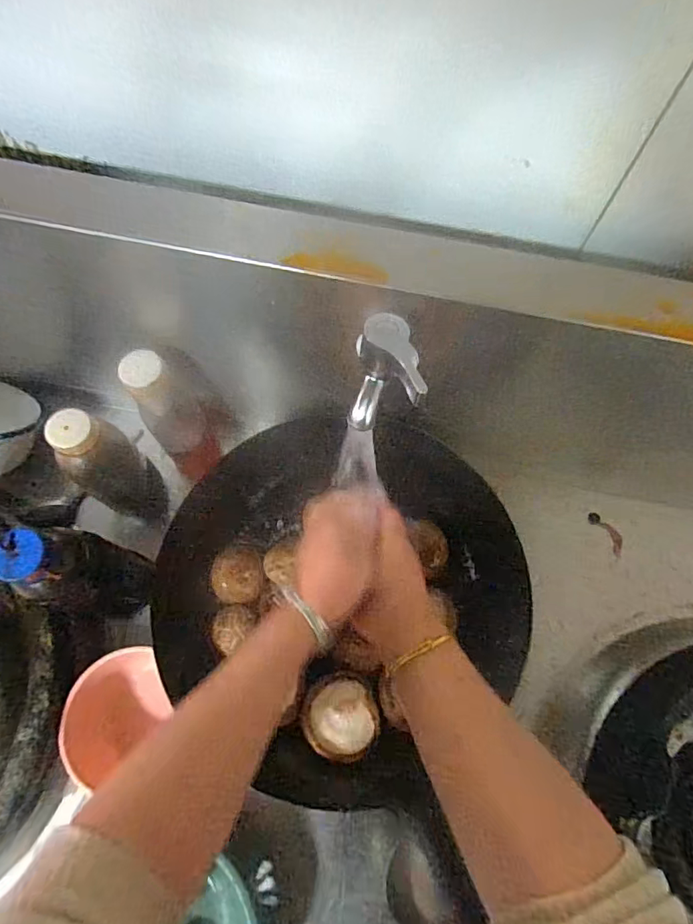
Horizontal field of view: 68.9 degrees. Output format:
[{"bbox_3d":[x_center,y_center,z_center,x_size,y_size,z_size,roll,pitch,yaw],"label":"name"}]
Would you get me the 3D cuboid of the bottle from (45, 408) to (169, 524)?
[{"bbox_3d":[-0.235,0.013,0.515,0.057,0.196,0.056,1,66,-3],"label":"bottle"}]

